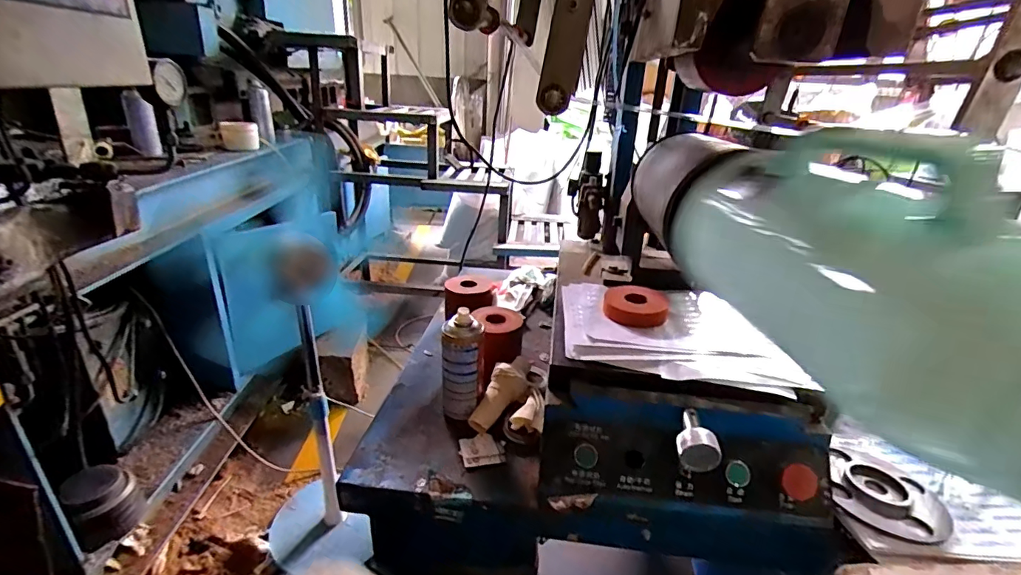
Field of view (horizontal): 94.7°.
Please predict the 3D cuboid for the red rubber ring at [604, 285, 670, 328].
[{"bbox_3d":[0.196,0.028,0.736,0.095,0.028,0.088,7,24,9],"label":"red rubber ring"}]

